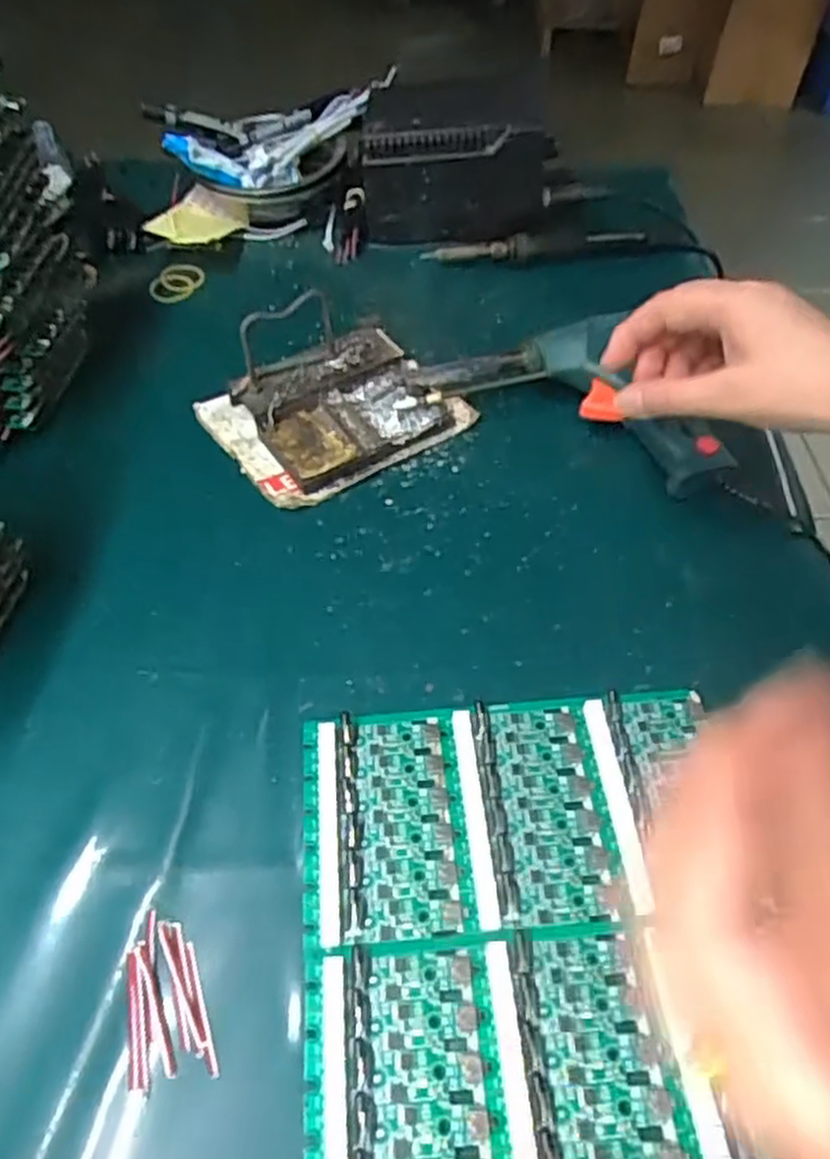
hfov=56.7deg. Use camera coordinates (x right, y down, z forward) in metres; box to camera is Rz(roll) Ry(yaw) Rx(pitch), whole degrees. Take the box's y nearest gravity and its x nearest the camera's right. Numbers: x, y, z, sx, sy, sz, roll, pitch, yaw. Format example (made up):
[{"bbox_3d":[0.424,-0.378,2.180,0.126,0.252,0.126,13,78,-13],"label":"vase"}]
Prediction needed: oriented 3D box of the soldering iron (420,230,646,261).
[{"bbox_3d":[0.097,-0.263,0.612,0.175,0.026,0.015,-5,51,-4],"label":"soldering iron"}]

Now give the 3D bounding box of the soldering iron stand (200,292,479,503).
[{"bbox_3d":[-0.052,-0.129,0.486,0.150,0.074,0.120,-27,55,-20],"label":"soldering iron stand"}]

